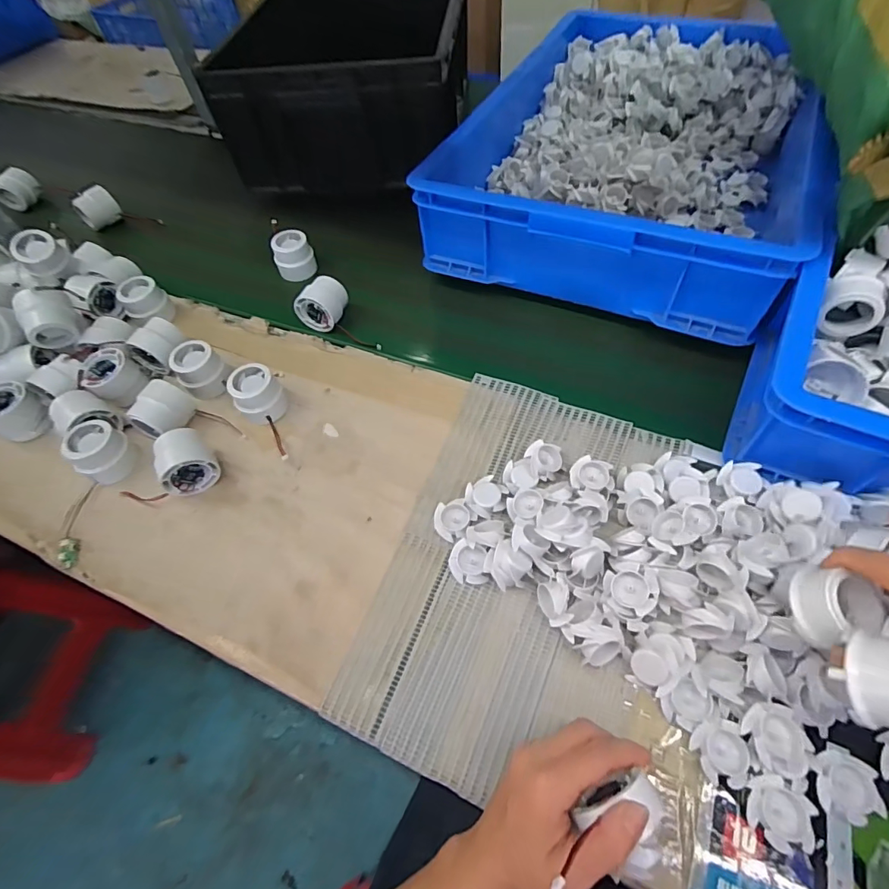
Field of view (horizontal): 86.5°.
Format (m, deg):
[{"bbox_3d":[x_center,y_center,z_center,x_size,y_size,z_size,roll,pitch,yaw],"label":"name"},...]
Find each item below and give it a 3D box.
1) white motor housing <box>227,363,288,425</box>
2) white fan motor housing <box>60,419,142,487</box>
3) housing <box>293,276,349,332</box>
[{"bbox_3d":[-0.206,-0.056,0.526,0.054,0.046,0.053,-3,57,5],"label":"white motor housing"},{"bbox_3d":[-0.360,0.008,0.499,0.053,0.051,0.055,-3,57,5],"label":"white fan motor housing"},{"bbox_3d":[-0.155,-0.180,0.601,0.052,0.048,0.052,14,59,13],"label":"housing"}]

